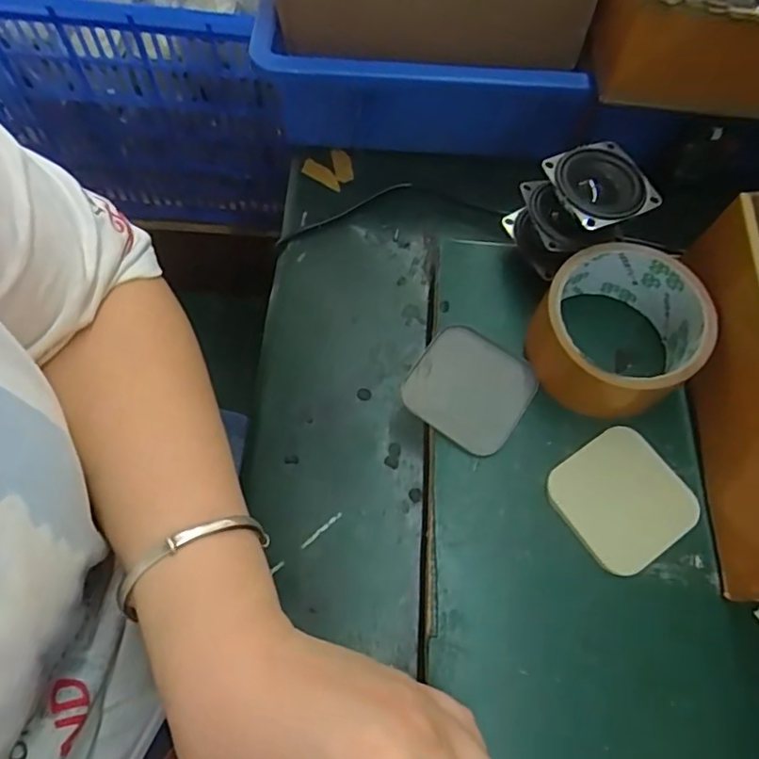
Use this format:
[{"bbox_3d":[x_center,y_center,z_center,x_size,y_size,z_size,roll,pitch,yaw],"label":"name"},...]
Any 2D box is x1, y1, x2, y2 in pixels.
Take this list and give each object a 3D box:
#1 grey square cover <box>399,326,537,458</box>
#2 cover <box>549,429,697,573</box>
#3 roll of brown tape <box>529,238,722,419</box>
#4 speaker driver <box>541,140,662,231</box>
[{"bbox_3d":[0.052,0.005,0.336,0.064,0.004,0.065,32,68,12],"label":"grey square cover"},{"bbox_3d":[0.129,0.063,0.313,0.063,0.008,0.064,-32,71,-16],"label":"cover"},{"bbox_3d":[0.130,-0.026,0.327,0.084,0.049,0.083,1,66,-2],"label":"roll of brown tape"},{"bbox_3d":[0.121,-0.104,0.330,0.052,0.024,0.053,-28,70,-14],"label":"speaker driver"}]

